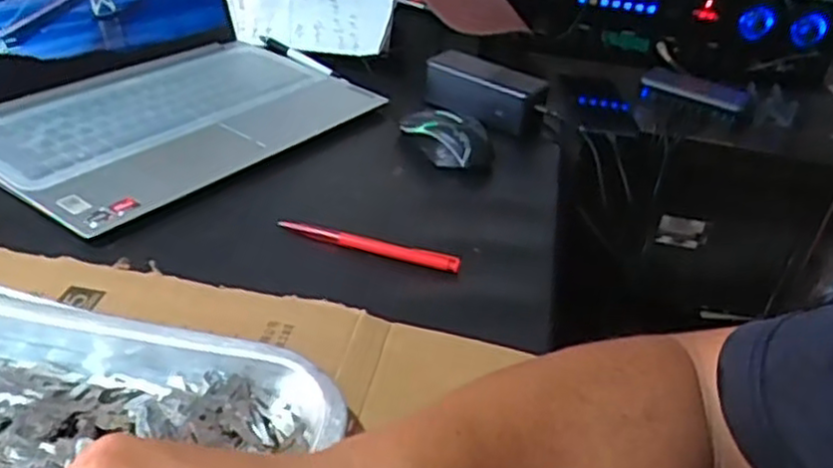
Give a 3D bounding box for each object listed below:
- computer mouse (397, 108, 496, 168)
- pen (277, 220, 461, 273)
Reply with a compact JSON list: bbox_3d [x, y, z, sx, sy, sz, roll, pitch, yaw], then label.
[{"bbox_3d":[0.028,-0.092,0.683,0.092,0.038,0.061,11,34,6],"label":"computer mouse"},{"bbox_3d":[-0.036,0.008,0.554,0.143,0.016,0.009,14,35,11],"label":"pen"}]

